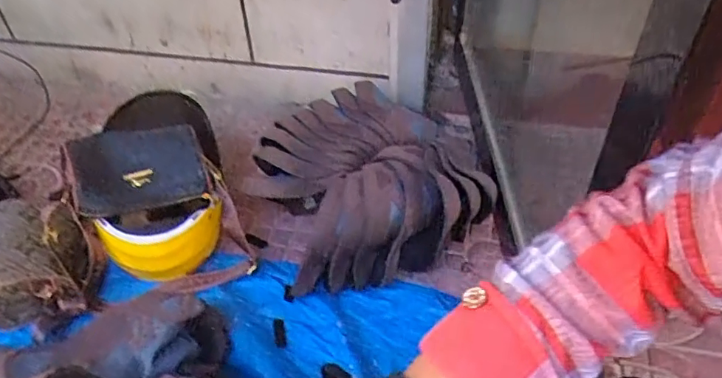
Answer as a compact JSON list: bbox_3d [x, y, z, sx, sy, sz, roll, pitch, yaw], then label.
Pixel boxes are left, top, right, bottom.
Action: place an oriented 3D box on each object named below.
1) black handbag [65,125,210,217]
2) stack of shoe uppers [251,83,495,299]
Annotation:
[{"bbox_3d":[-0.368,-0.036,0.910,0.201,0.029,0.131,-12,89,-22],"label":"black handbag"},{"bbox_3d":[0.009,-0.028,1.011,0.366,0.167,0.371,-15,45,-13],"label":"stack of shoe uppers"}]

